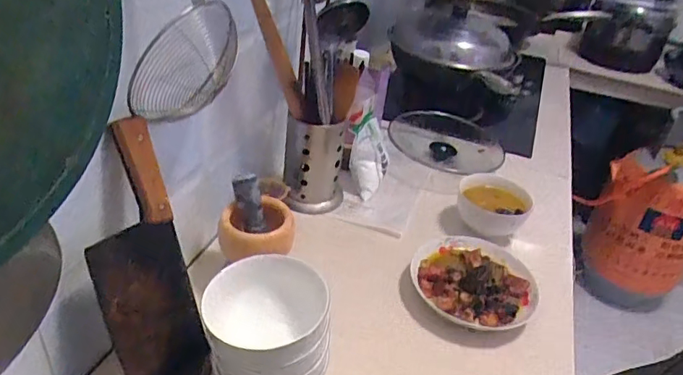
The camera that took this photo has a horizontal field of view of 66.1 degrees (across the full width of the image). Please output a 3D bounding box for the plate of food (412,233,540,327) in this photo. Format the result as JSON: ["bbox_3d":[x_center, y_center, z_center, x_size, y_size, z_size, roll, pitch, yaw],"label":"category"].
[{"bbox_3d":[0.197,0.145,0.794,0.179,0.042,0.189,5,34,-4],"label":"plate of food"}]

